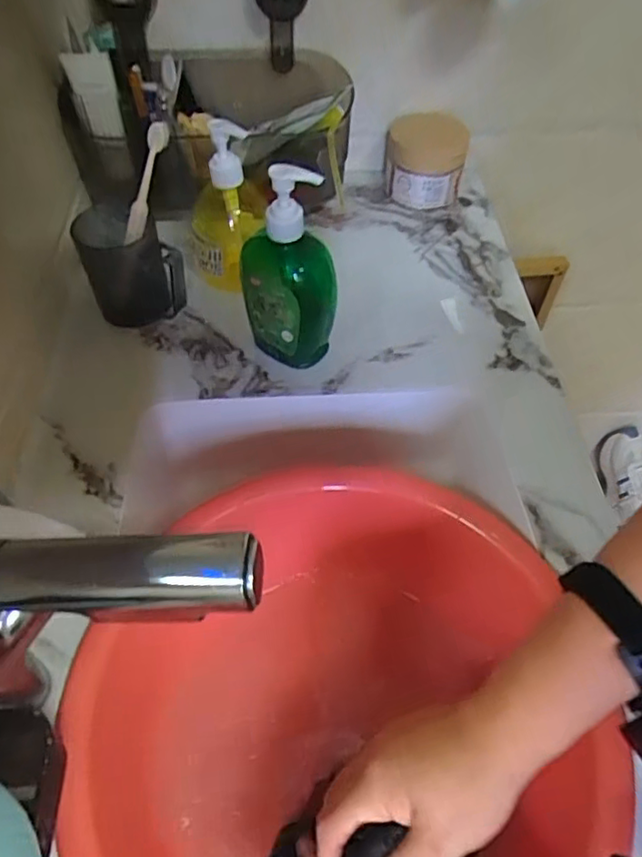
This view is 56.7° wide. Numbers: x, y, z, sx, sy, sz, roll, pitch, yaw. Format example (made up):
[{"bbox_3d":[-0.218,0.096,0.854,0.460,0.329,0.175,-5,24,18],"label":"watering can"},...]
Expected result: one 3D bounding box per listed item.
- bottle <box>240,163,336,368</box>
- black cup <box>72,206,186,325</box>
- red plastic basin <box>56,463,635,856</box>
[{"bbox_3d":[-0.028,-0.131,0.522,0.082,0.186,0.056,-7,53,-6],"label":"bottle"},{"bbox_3d":[-0.193,-0.162,0.601,0.082,0.089,0.109,-24,57,-18],"label":"black cup"},{"bbox_3d":[0.003,0.213,0.421,0.359,0.096,0.374,-5,53,-5],"label":"red plastic basin"}]

